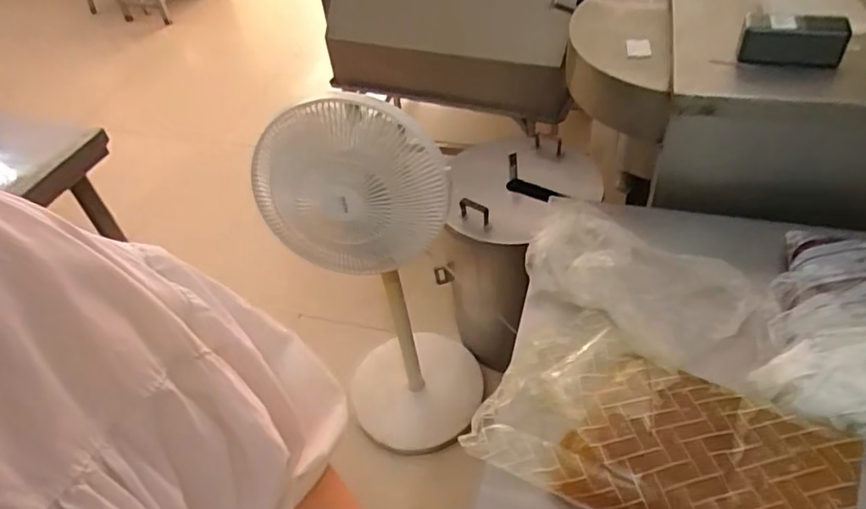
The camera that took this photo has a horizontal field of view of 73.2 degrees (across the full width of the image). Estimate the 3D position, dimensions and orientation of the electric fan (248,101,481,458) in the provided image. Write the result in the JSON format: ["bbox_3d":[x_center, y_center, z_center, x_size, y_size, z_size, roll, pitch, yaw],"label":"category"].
[{"bbox_3d":[-0.076,0.112,1.321,0.352,1.026,0.327,11,49,16],"label":"electric fan"}]

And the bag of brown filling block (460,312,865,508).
[{"bbox_3d":[0.232,0.185,0.609,0.341,0.068,0.205,20,52,23],"label":"bag of brown filling block"}]

